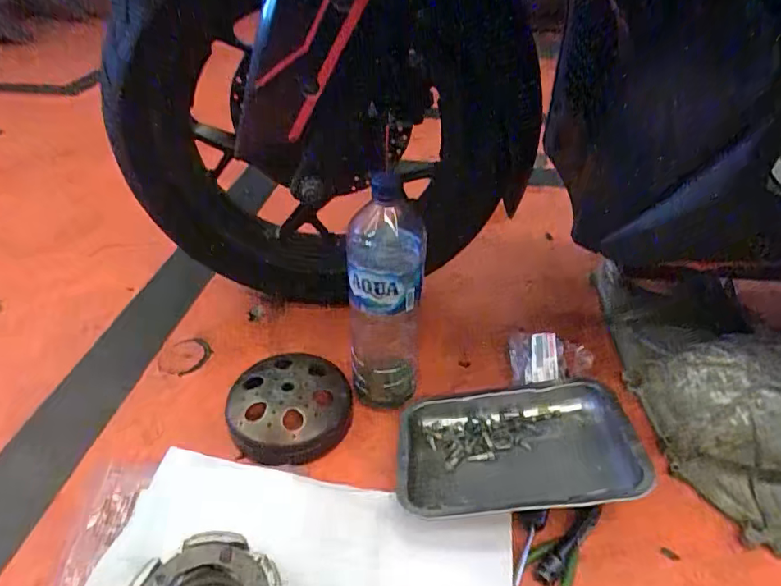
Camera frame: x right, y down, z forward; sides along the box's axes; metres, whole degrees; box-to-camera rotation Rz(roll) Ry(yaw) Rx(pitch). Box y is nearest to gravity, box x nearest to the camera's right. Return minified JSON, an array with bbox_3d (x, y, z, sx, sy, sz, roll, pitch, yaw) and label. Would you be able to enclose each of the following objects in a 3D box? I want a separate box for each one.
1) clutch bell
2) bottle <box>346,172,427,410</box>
[{"bbox_3d":[-0.121,0.142,0.657,0.138,0.047,0.151,0,38,0],"label":"clutch bell"},{"bbox_3d":[-0.008,0.017,0.625,0.087,0.279,0.086,4,38,4],"label":"bottle"}]

